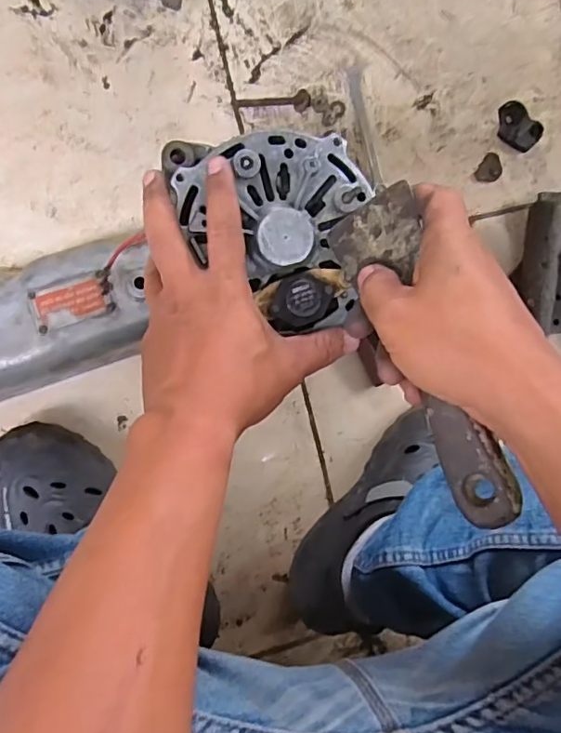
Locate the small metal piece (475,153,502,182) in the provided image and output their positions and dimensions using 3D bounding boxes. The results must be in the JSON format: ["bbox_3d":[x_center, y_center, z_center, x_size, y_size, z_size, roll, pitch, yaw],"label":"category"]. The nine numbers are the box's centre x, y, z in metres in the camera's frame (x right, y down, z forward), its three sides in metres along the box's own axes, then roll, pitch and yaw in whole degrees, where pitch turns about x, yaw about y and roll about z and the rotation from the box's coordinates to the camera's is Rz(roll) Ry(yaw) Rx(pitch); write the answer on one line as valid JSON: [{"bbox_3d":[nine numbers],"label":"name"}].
[{"bbox_3d":[0.239,-0.224,0.614,0.027,0.005,0.035,36,86,-8],"label":"small metal piece"}]

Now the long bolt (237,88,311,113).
[{"bbox_3d":[-0.006,-0.280,0.564,0.075,0.013,0.020,-1,92,-9],"label":"long bolt"}]

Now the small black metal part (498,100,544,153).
[{"bbox_3d":[0.270,-0.272,0.610,0.041,0.011,0.056,-43,97,-5],"label":"small black metal part"}]

